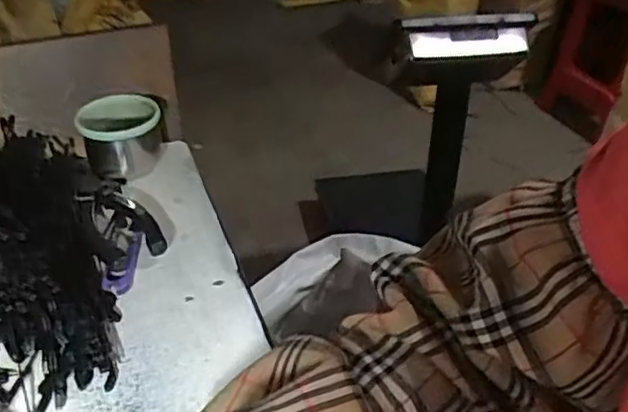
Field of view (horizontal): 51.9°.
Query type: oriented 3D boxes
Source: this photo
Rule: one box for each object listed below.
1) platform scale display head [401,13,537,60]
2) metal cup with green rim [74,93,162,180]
[{"bbox_3d":[0.250,-0.273,1.032,0.221,0.061,0.063,-16,39,-19],"label":"platform scale display head"},{"bbox_3d":[-0.166,-0.055,0.565,0.071,0.055,0.080,-9,36,-13],"label":"metal cup with green rim"}]

